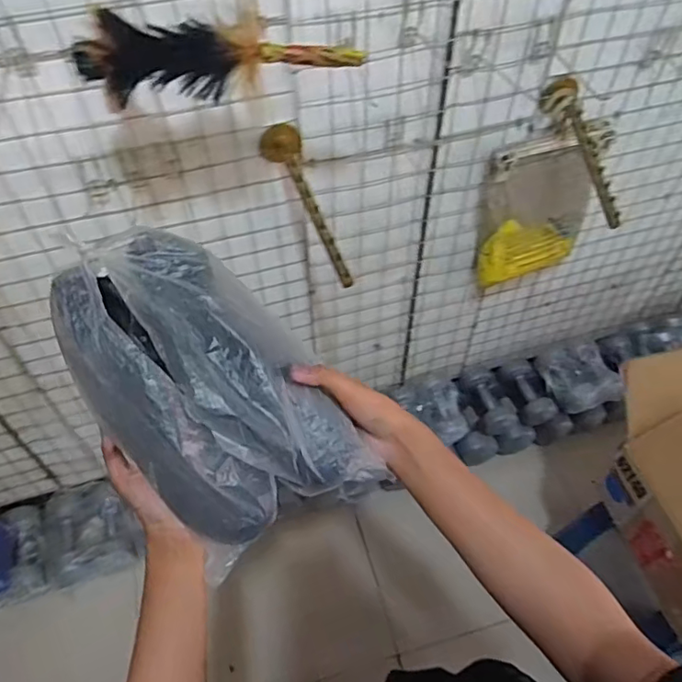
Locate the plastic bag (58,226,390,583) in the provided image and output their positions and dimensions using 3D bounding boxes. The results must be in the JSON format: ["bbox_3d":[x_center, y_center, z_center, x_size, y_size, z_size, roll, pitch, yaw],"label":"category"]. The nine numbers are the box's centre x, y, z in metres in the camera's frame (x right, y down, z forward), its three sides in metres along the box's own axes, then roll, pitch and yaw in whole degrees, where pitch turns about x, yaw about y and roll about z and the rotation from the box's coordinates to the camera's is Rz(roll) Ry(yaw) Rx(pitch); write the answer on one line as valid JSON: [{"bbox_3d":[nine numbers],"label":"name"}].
[{"bbox_3d":[-0.117,0.040,0.486,0.158,0.100,0.307,-36,82,-21],"label":"plastic bag"}]

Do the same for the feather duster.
[{"bbox_3d":[-0.134,-0.332,0.646,0.308,0.083,0.052,-15,54,-11],"label":"feather duster"}]

